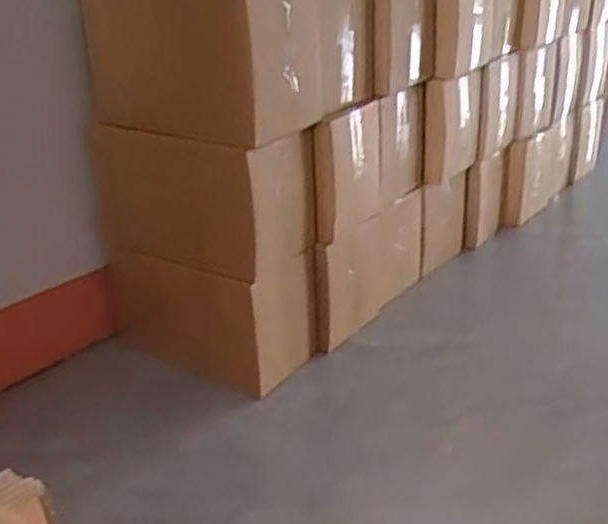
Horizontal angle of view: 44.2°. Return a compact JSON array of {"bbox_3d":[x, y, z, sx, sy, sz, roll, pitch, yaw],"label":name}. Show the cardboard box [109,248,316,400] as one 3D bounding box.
[{"bbox_3d":[-0.181,0.099,1.484,0.362,0.253,0.179,12,29,30],"label":"cardboard box"}]

